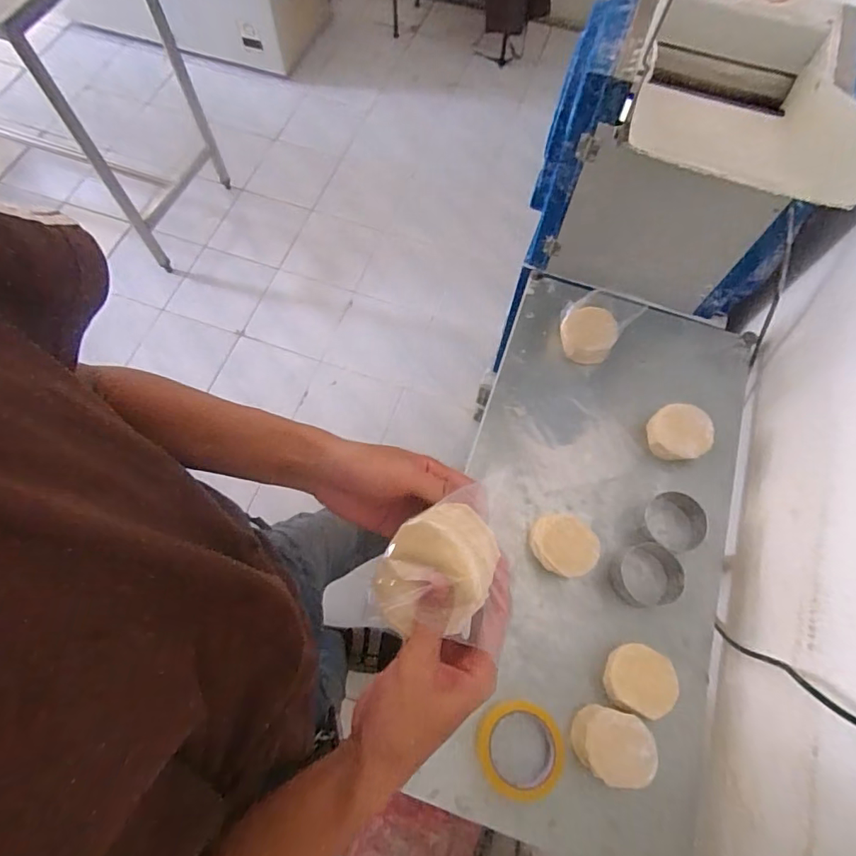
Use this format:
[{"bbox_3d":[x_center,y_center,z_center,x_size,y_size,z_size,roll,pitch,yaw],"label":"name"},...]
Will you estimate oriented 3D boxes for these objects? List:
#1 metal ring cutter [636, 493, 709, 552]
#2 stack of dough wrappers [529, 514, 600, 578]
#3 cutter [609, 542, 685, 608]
[{"bbox_3d":[0.339,0.130,0.696,0.079,0.053,0.079,0,68,-1],"label":"metal ring cutter"},{"bbox_3d":[0.185,0.162,0.683,0.089,0.050,0.079,39,72,14],"label":"stack of dough wrappers"},{"bbox_3d":[0.293,0.196,0.668,0.077,0.054,0.084,13,68,4],"label":"cutter"}]

